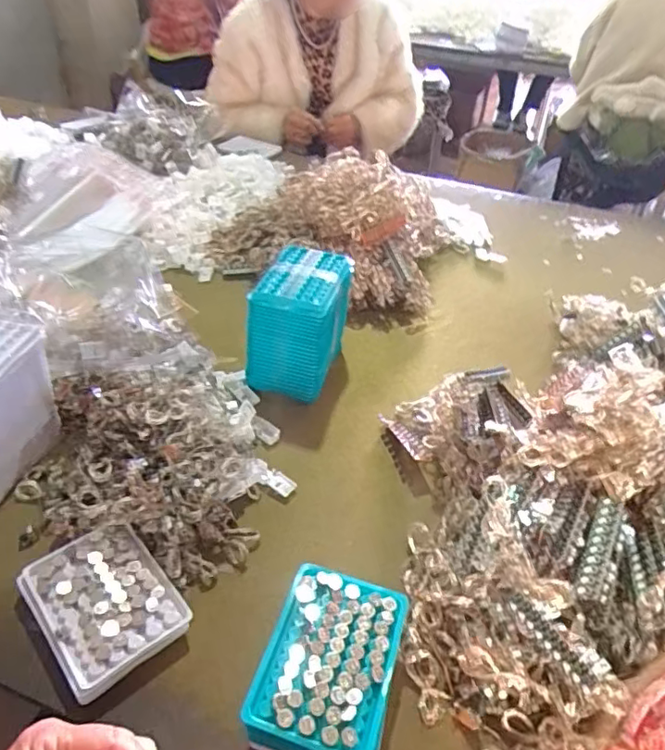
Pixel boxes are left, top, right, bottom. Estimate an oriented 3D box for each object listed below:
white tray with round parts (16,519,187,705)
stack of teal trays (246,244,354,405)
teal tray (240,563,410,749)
[{"bbox_3d":[-0.194,0.195,0.484,0.098,0.027,0.131,-29,51,-33],"label":"white tray with round parts"},{"bbox_3d":[-0.041,-0.063,0.723,0.100,0.141,0.143,13,41,10],"label":"stack of teal trays"},{"bbox_3d":[-0.001,0.231,0.446,0.102,0.051,0.132,13,41,9],"label":"teal tray"}]

